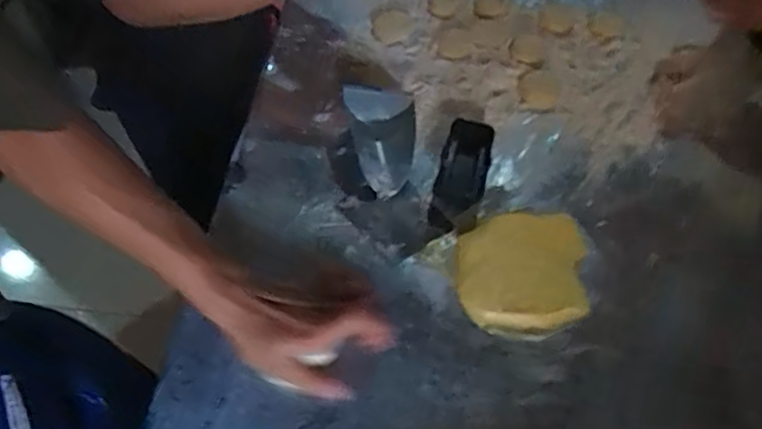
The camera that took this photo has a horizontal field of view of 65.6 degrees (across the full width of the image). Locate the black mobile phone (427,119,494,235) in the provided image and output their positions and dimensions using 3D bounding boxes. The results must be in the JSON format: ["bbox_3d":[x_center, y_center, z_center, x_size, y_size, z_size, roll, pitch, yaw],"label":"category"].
[{"bbox_3d":[0.087,-0.044,0.631,0.051,0.013,0.142,14,57,7],"label":"black mobile phone"}]

